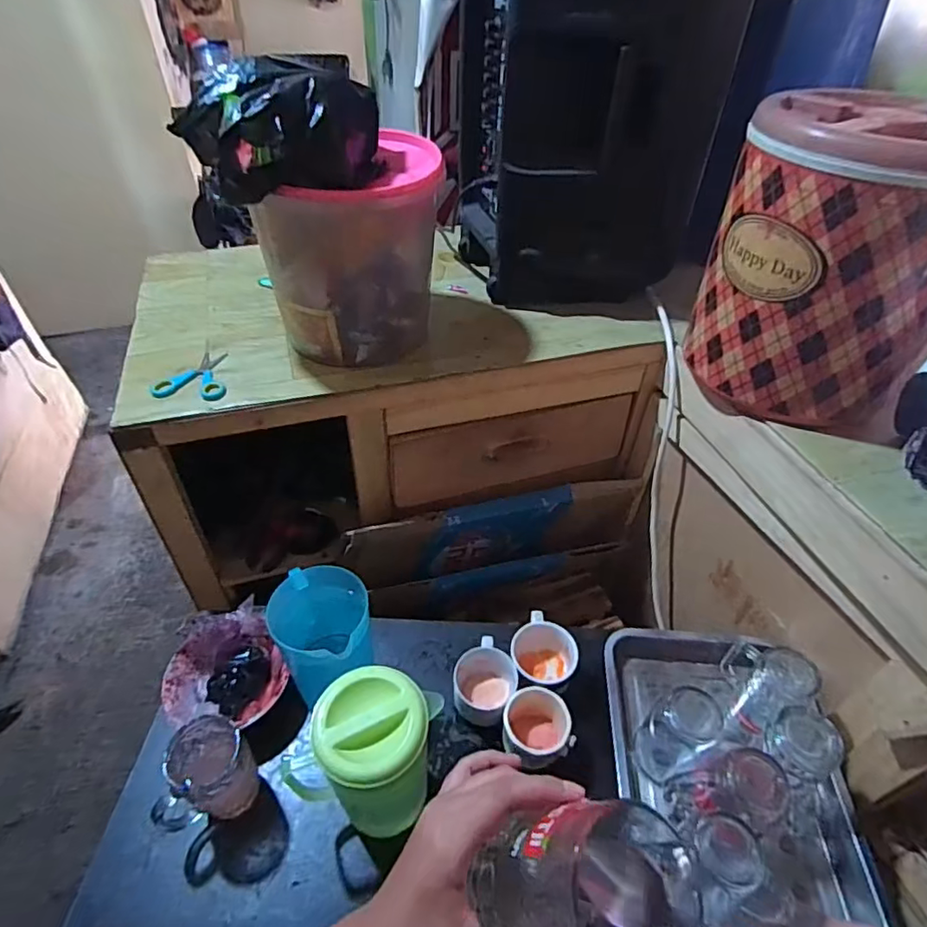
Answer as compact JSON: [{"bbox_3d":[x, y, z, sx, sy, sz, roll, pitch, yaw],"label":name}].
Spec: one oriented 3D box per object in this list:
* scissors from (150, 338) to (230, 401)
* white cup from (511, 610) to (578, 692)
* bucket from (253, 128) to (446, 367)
[{"bbox_3d":[-0.374,-0.128,0.773,0.092,0.017,0.146,-11,45,-11],"label":"scissors"},{"bbox_3d":[0.100,0.266,0.755,0.091,0.076,0.088,0,44,0],"label":"white cup"},{"bbox_3d":[-0.144,-0.289,0.774,0.205,0.228,0.210,0,44,0],"label":"bucket"}]

